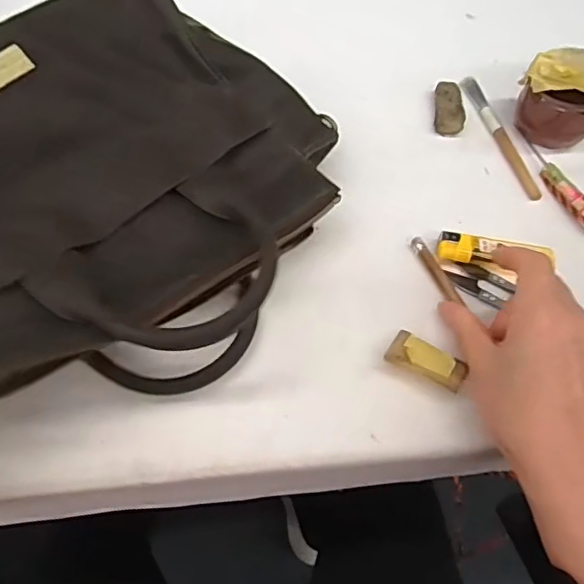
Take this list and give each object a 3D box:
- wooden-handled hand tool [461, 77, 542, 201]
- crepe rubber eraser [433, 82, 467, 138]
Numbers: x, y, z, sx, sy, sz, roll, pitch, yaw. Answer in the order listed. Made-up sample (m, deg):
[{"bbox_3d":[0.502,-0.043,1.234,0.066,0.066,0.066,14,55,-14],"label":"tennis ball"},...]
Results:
[{"bbox_3d":[0.164,-0.126,0.453,0.015,0.008,0.127,-14,63,-9],"label":"wooden-handled hand tool"},{"bbox_3d":[0.128,-0.150,0.462,0.024,0.009,0.050,6,62,1],"label":"crepe rubber eraser"}]

